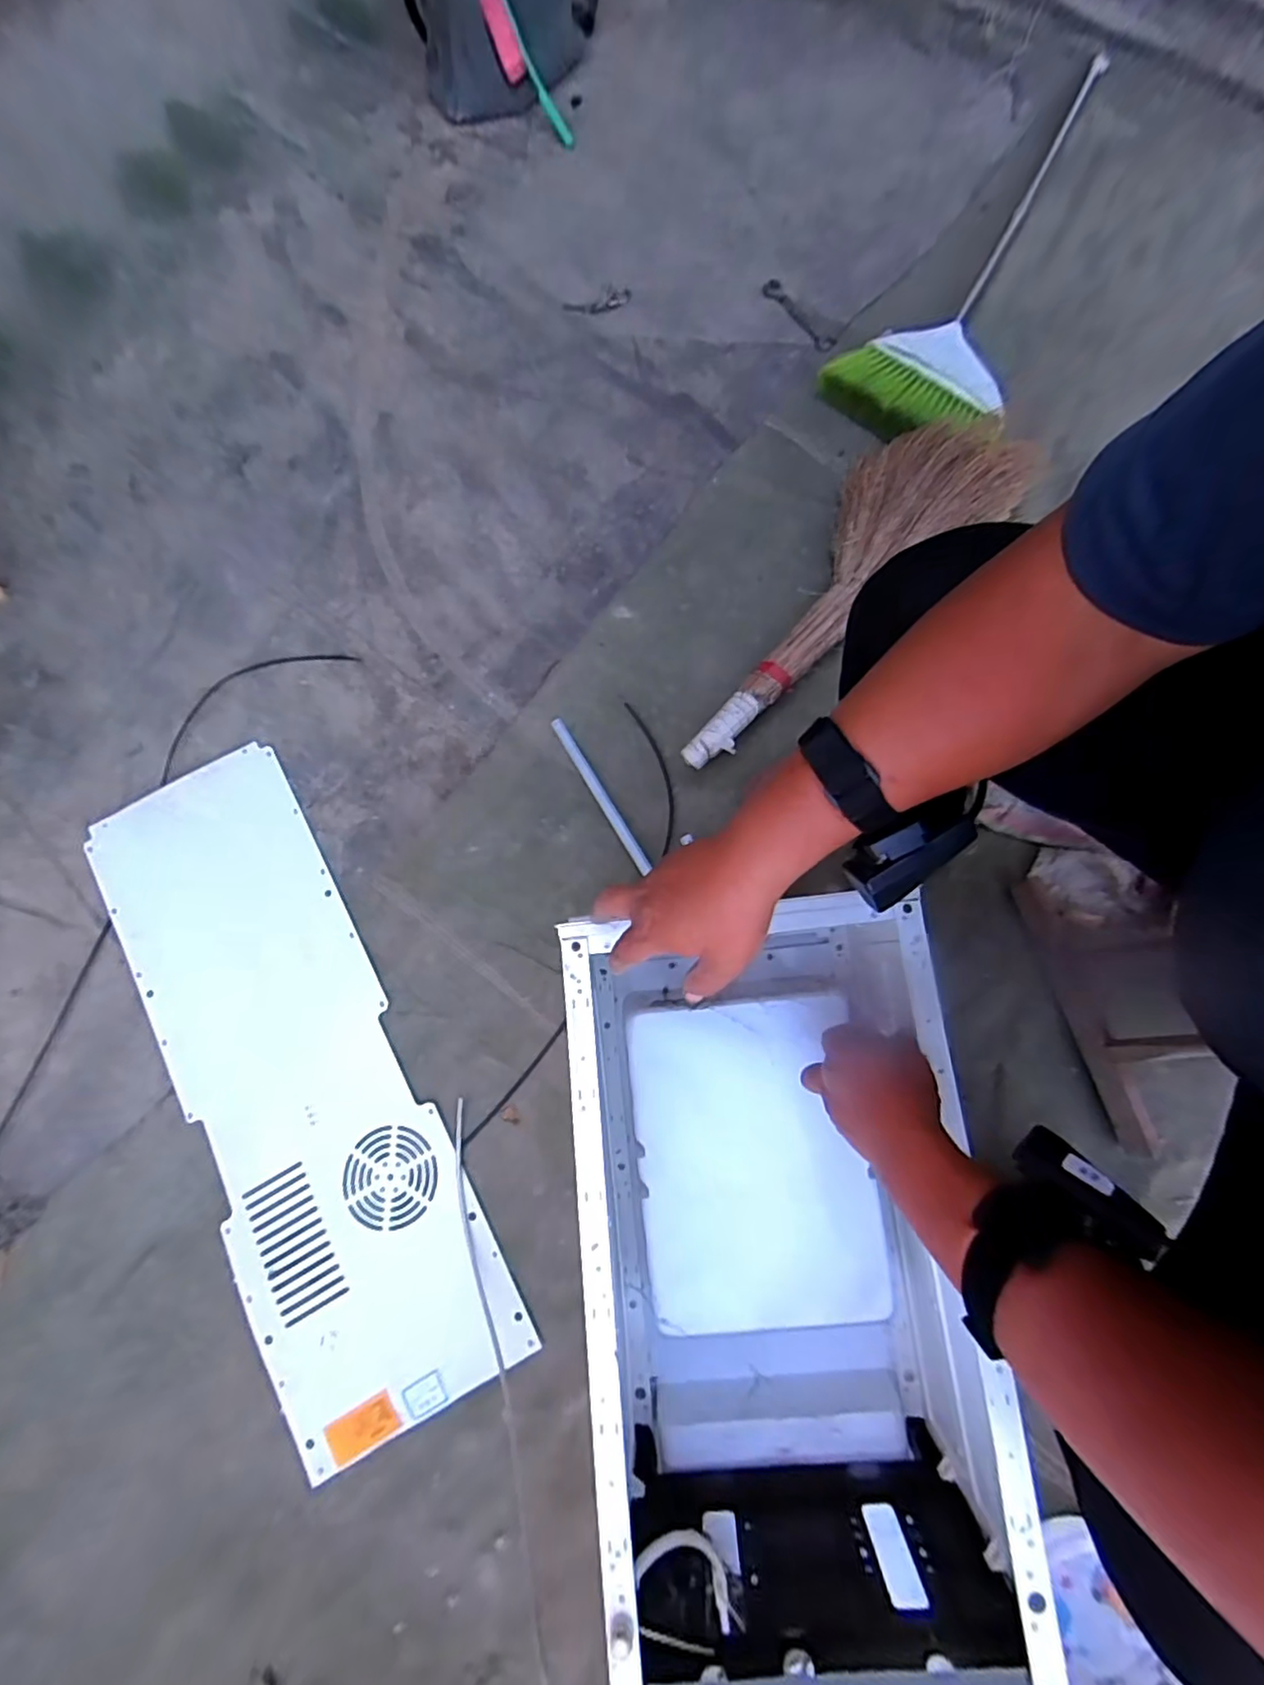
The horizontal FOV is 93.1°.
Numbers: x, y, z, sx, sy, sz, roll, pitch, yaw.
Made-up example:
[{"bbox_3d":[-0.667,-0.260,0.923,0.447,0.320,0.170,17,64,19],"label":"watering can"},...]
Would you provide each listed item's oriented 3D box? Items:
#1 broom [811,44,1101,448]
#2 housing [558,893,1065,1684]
[{"bbox_3d":[0.510,-0.832,0.863,0.235,0.099,0.592,30,82,11],"label":"broom"},{"bbox_3d":[0.142,0.535,0.511,0.323,0.264,0.934,-7,78,-2],"label":"housing"}]

